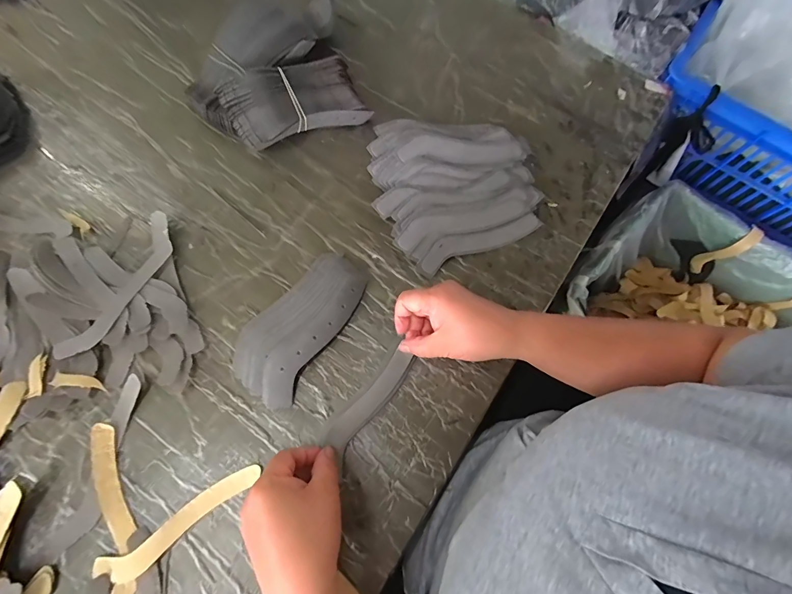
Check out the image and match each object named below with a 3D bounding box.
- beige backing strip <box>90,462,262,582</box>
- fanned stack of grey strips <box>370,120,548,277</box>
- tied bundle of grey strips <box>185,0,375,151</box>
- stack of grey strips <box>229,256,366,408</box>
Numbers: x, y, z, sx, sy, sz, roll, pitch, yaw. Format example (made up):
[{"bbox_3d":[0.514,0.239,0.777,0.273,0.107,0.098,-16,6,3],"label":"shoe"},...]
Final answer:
[{"bbox_3d":[-0.192,0.206,0.331,0.148,0.006,0.030,-30,73,-13],"label":"beige backing strip"},{"bbox_3d":[0.071,-0.150,0.462,0.200,0.030,0.206,-22,72,-10],"label":"fanned stack of grey strips"},{"bbox_3d":[-0.159,-0.291,0.479,0.218,0.088,0.172,-24,72,-11],"label":"tied bundle of grey strips"},{"bbox_3d":[-0.107,0.024,0.400,0.087,0.017,0.173,30,71,9],"label":"stack of grey strips"}]

